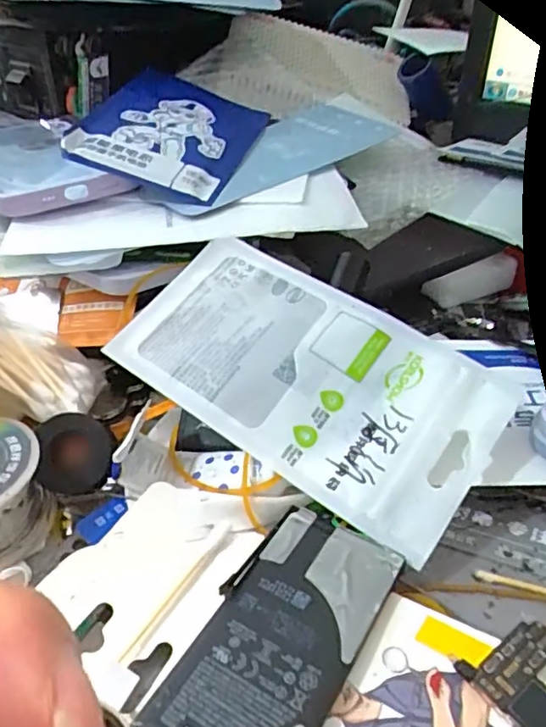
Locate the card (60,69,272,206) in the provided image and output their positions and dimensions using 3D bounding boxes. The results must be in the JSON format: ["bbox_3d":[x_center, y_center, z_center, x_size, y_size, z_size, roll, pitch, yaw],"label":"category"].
[{"bbox_3d":[-0.057,-0.138,0.343,0.086,0.008,0.137,17,44,-2],"label":"card"}]

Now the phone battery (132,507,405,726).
[{"bbox_3d":[0.003,0.083,0.178,0.044,0.005,0.088,21,42,25],"label":"phone battery"}]

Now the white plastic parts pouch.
[{"bbox_3d":[0.011,0.002,0.236,0.151,0.006,0.084,30,68,19],"label":"white plastic parts pouch"}]

